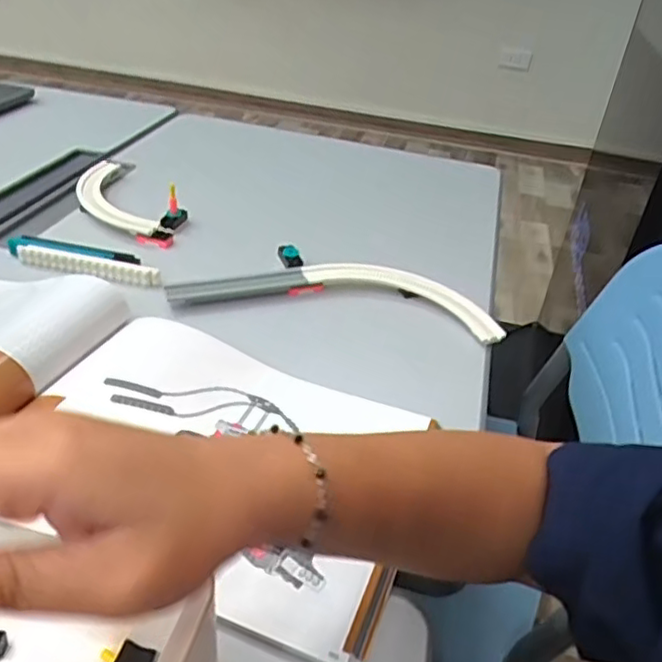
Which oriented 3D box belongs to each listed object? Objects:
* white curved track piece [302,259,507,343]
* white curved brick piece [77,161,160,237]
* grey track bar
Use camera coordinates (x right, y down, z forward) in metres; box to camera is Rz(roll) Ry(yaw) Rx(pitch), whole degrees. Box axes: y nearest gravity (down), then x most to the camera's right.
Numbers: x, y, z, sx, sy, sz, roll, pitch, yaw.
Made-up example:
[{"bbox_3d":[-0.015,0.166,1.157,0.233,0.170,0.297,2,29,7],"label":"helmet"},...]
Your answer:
[{"bbox_3d":[0.069,-0.035,0.581,0.183,0.018,0.049,18,37,15],"label":"white curved track piece"},{"bbox_3d":[-0.239,-0.141,0.688,0.060,0.027,0.168,-13,40,-25],"label":"white curved brick piece"},{"bbox_3d":[-0.082,-0.041,0.573,0.125,0.010,0.018,-9,39,-22],"label":"grey track bar"}]

